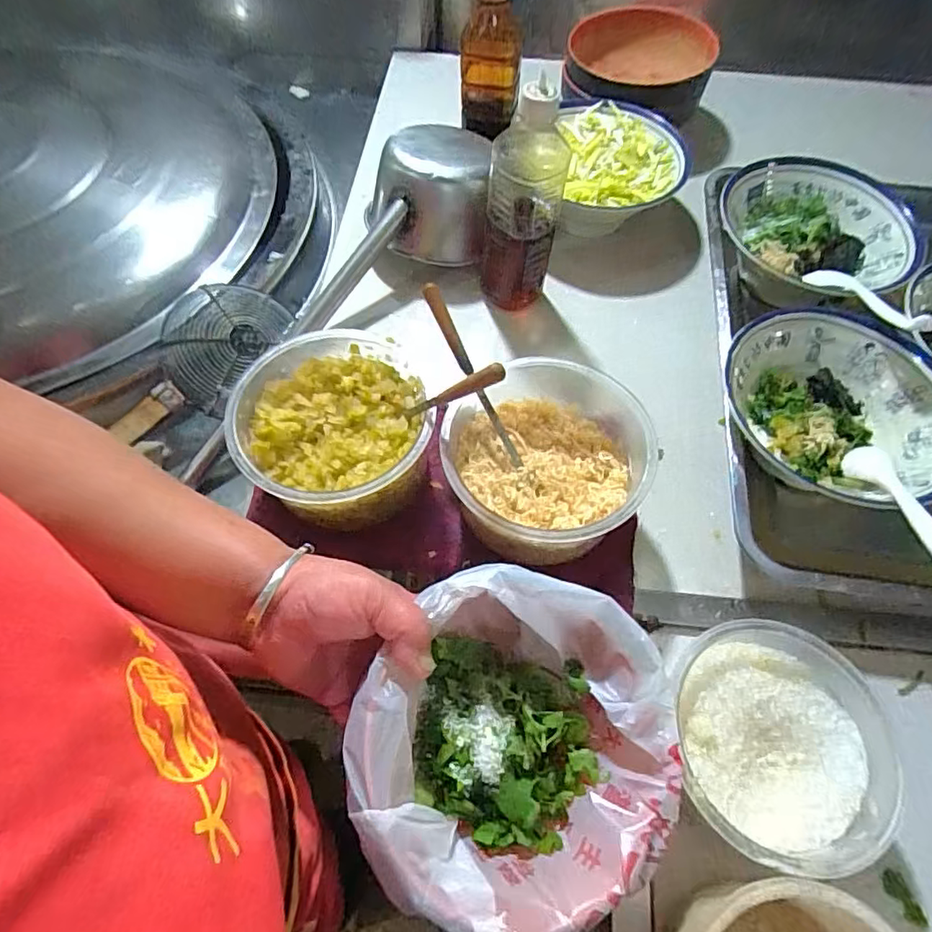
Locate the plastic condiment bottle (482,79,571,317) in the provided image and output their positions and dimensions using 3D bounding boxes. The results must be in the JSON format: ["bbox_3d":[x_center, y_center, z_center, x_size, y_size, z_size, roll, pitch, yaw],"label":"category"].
[{"bbox_3d":[0.053,-0.239,0.517,0.065,0.192,0.060,10,61,4],"label":"plastic condiment bottle"}]

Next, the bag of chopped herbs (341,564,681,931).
[{"bbox_3d":[0.032,0.160,0.332,0.178,0.072,0.180,13,61,6],"label":"bag of chopped herbs"}]

